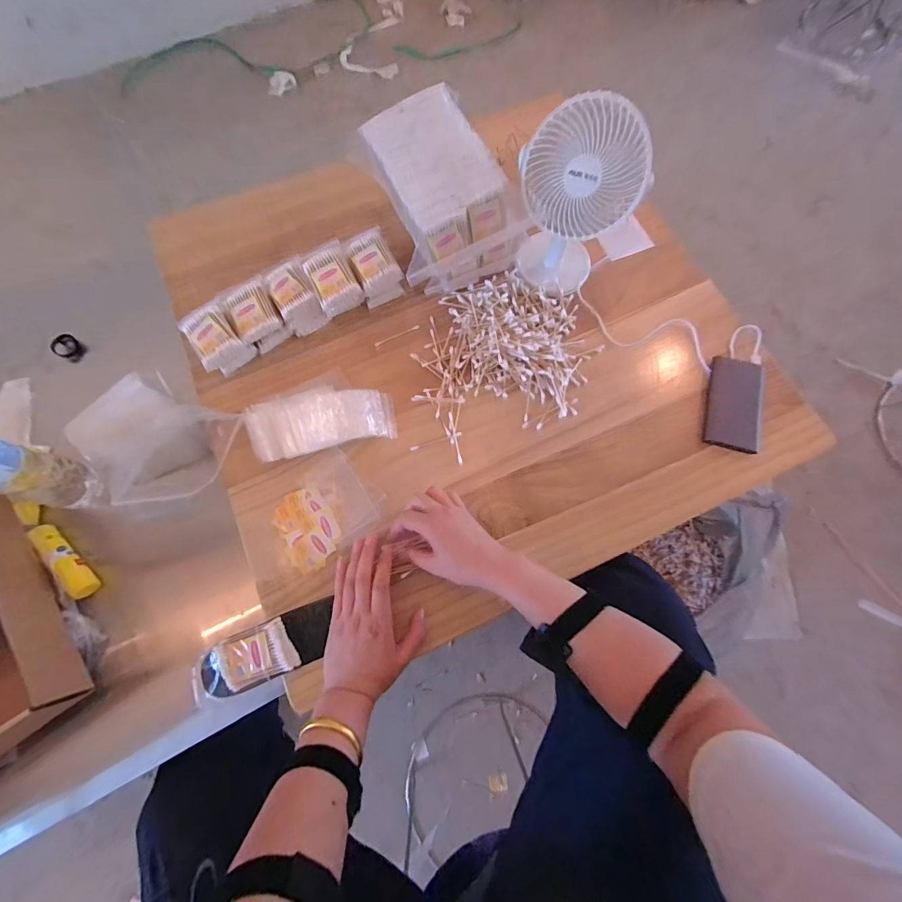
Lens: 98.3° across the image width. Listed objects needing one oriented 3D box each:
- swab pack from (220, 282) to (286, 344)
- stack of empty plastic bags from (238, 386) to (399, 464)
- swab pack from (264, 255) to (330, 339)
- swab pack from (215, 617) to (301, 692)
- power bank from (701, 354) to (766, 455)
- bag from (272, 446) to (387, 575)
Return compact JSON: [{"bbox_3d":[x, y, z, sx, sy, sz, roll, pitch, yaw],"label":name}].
[{"bbox_3d":[-0.275,-0.194,0.542,0.061,0.015,0.077,-30,76,-10],"label":"swab pack"},{"bbox_3d":[-0.174,-0.043,0.518,0.188,0.043,0.092,-13,74,-6],"label":"stack of empty plastic bags"},{"bbox_3d":[-0.223,-0.219,0.561,0.060,0.055,0.091,-29,76,-10],"label":"swab pack"},{"bbox_3d":[-0.223,0.236,0.450,0.080,0.013,0.057,-21,75,-8],"label":"swab pack"},{"bbox_3d":[0.394,-0.066,0.542,0.066,0.015,0.137,15,73,3],"label":"power bank"},{"bbox_3d":[-0.165,0.079,0.499,0.113,0.018,0.139,43,77,10],"label":"bag"}]

